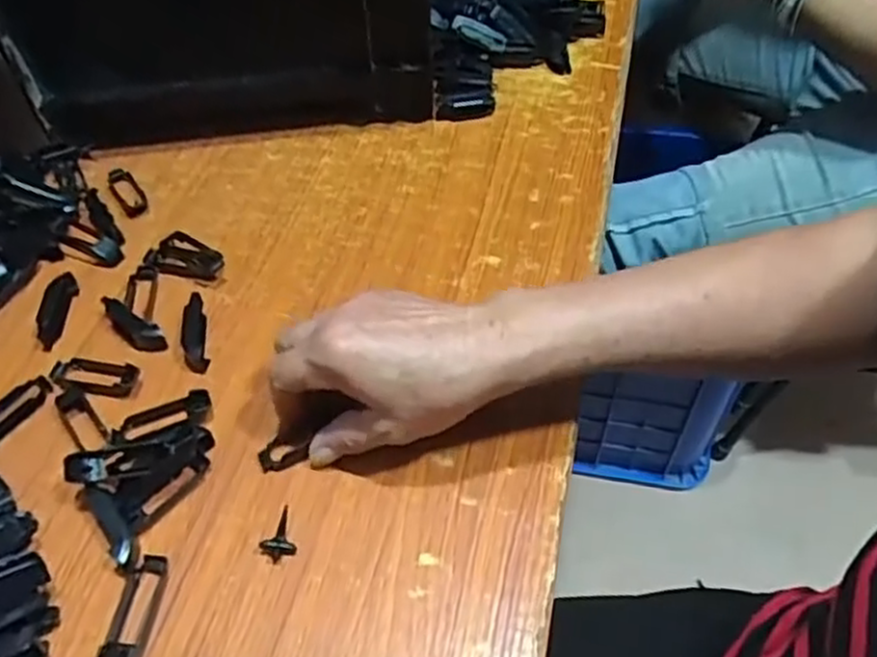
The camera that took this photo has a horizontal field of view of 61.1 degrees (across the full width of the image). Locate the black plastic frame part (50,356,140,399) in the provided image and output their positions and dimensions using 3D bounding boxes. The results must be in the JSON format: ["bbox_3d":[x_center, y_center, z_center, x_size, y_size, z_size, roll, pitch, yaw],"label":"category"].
[{"bbox_3d":[-0.209,0.029,0.450,0.051,0.007,0.023,9,50,8],"label":"black plastic frame part"}]

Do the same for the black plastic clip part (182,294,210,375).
[{"bbox_3d":[-0.155,0.002,0.471,0.014,0.010,0.057,-12,51,-9],"label":"black plastic clip part"}]

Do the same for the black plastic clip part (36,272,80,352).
[{"bbox_3d":[-0.249,-0.013,0.482,0.014,0.011,0.057,-3,50,-2],"label":"black plastic clip part"}]

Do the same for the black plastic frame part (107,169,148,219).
[{"bbox_3d":[-0.236,-0.104,0.561,0.020,0.005,0.053,-27,54,-20],"label":"black plastic frame part"}]

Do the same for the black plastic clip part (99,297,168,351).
[{"bbox_3d":[-0.195,-0.002,0.472,0.054,0.014,0.015,29,56,23],"label":"black plastic clip part"}]

